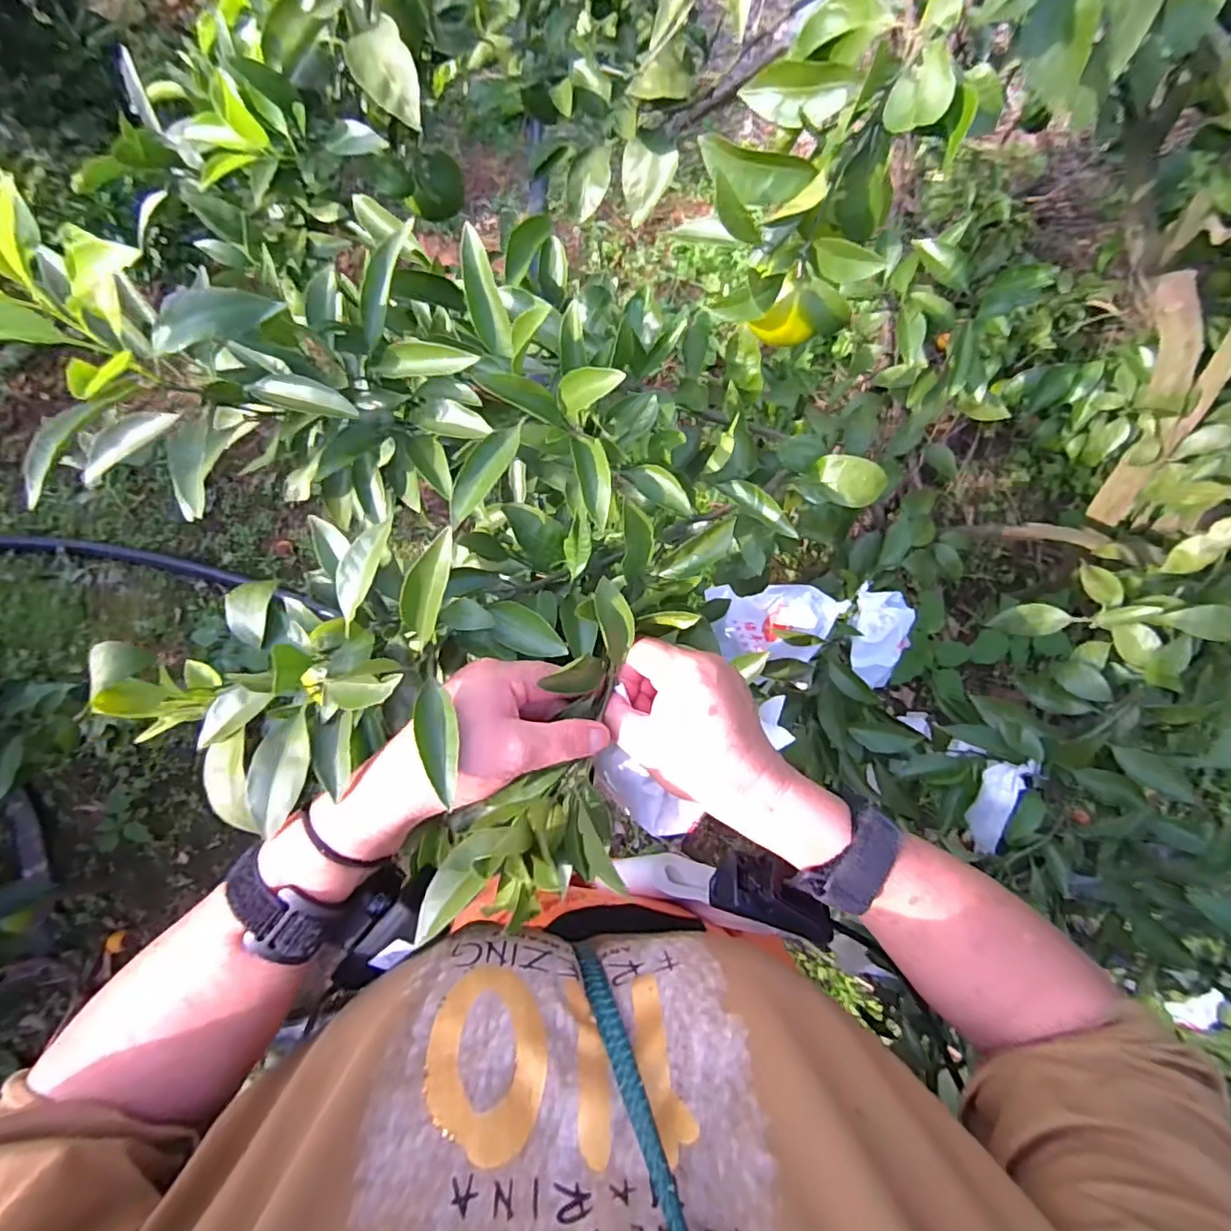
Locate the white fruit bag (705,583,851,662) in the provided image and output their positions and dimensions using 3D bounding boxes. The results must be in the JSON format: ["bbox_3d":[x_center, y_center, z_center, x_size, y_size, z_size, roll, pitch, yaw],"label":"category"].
[{"bbox_3d":[0.211,0.010,0.741,0.167,0.050,0.108,2,73,2],"label":"white fruit bag"}]

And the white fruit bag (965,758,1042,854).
[{"bbox_3d":[0.400,0.196,0.614,0.045,0.033,0.110,17,99,6],"label":"white fruit bag"}]

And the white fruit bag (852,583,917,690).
[{"bbox_3d":[0.335,0.022,0.741,0.073,0.053,0.122,13,74,5],"label":"white fruit bag"}]

